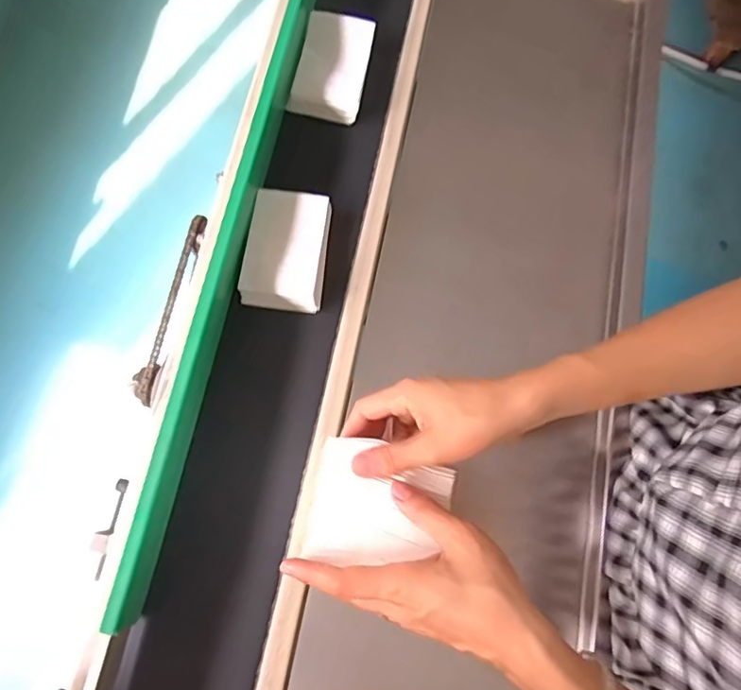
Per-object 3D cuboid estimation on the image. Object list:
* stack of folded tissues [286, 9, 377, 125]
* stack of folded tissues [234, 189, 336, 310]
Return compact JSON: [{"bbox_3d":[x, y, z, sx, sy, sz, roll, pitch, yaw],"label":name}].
[{"bbox_3d":[-0.038,-0.285,0.564,0.069,0.028,0.106,12,74,2],"label":"stack of folded tissues"},{"bbox_3d":[-0.076,-0.089,0.509,0.071,0.024,0.108,7,74,1],"label":"stack of folded tissues"}]

